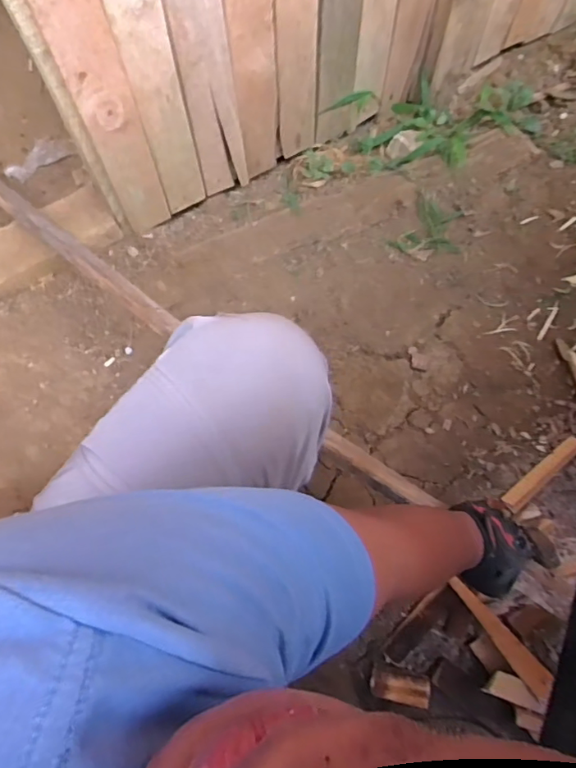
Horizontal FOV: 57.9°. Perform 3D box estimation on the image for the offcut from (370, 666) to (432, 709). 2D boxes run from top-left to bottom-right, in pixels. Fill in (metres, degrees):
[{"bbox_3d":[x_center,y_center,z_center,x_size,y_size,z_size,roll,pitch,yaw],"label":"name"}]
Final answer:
[{"bbox_3d":[0.169,0.451,0.776,0.085,0.023,0.042,10,71,6],"label":"offcut"}]

